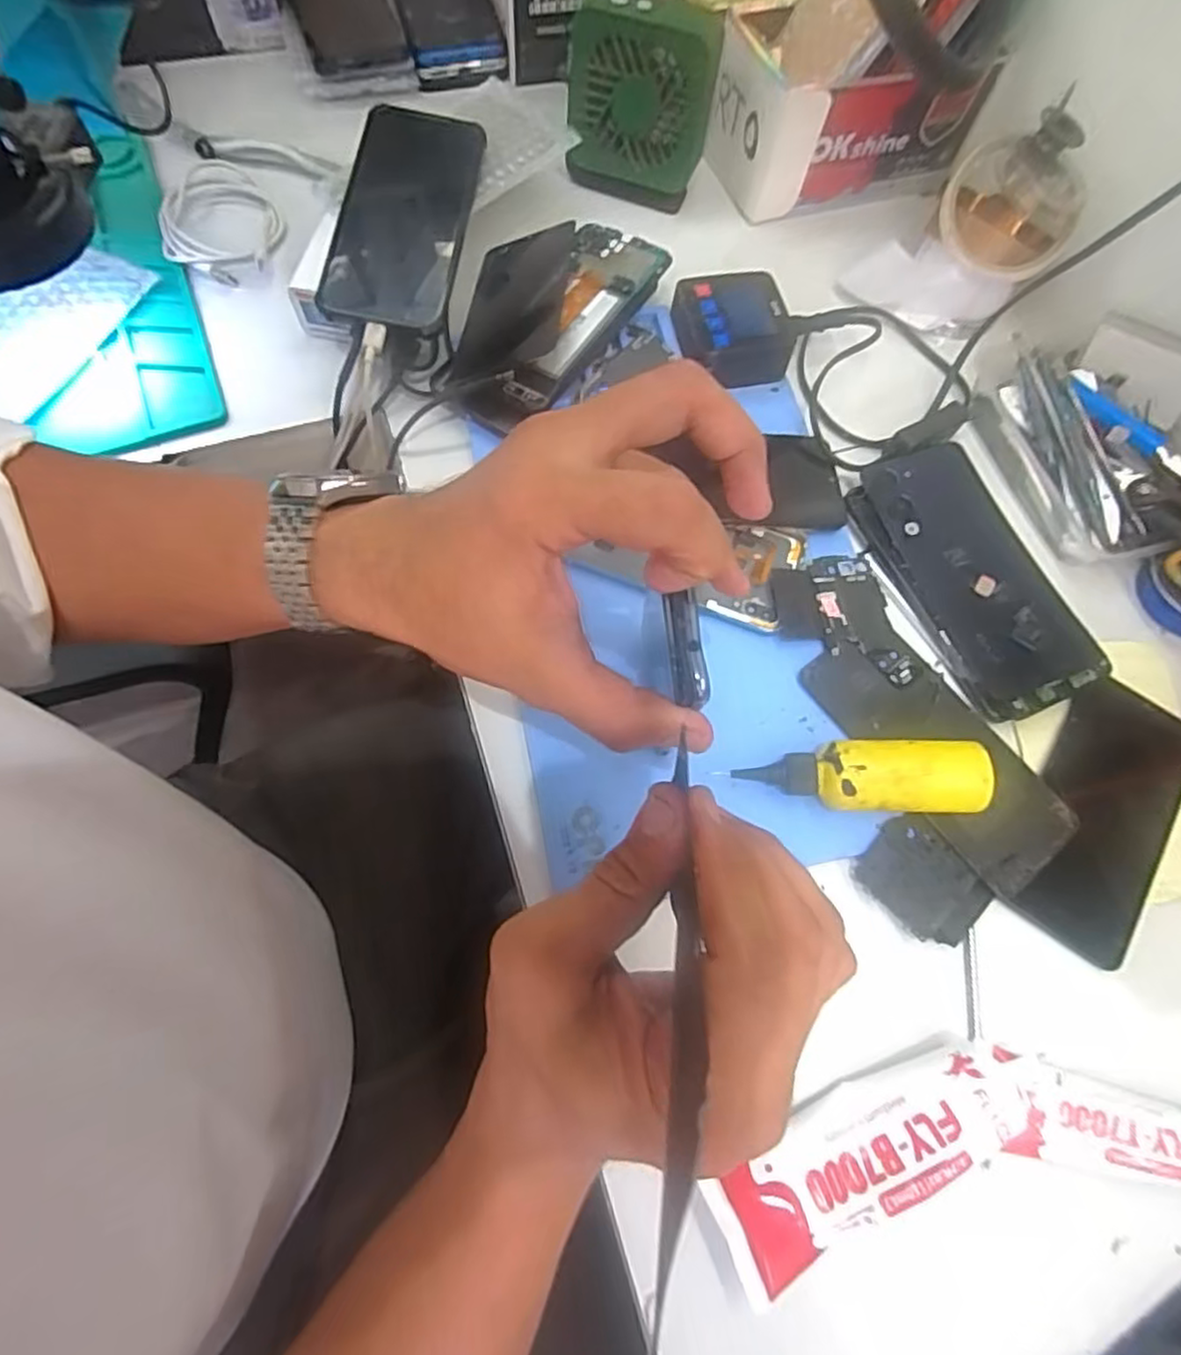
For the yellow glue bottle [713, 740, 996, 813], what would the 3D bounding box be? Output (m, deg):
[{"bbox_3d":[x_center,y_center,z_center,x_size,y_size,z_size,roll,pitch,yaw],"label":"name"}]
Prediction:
[{"bbox_3d":[0.140,0.052,0.357,0.114,0.042,0.037,2,69,-3],"label":"yellow glue bottle"}]

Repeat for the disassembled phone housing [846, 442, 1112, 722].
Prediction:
[{"bbox_3d":[0.234,-0.064,0.420,0.088,0.007,0.173,-22,72,-12],"label":"disassembled phone housing"}]

